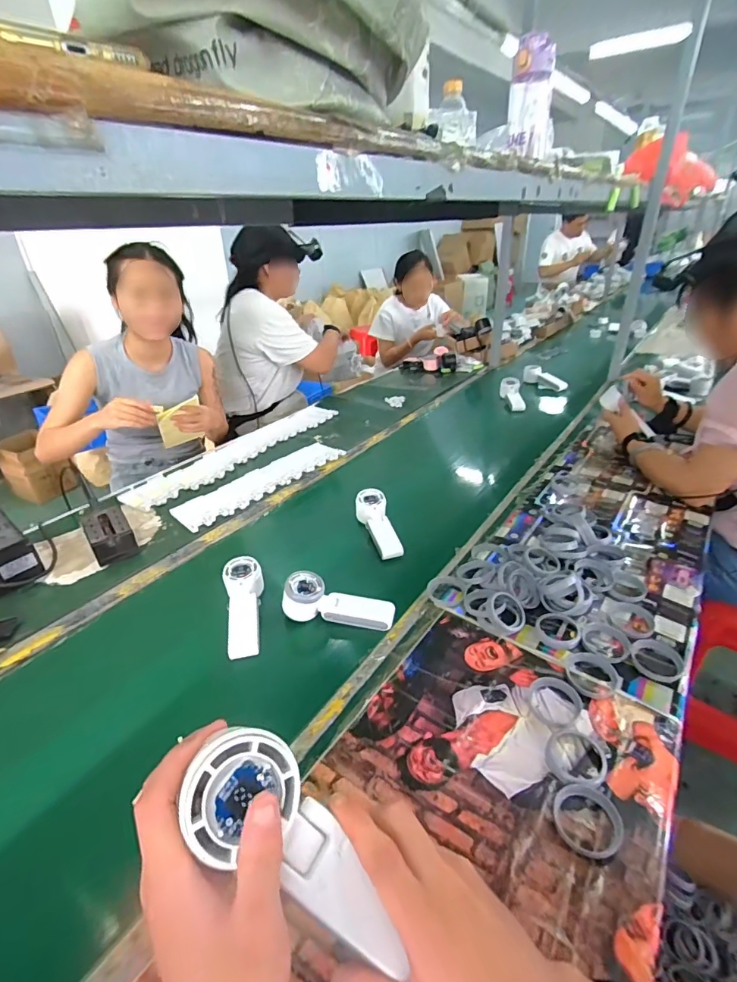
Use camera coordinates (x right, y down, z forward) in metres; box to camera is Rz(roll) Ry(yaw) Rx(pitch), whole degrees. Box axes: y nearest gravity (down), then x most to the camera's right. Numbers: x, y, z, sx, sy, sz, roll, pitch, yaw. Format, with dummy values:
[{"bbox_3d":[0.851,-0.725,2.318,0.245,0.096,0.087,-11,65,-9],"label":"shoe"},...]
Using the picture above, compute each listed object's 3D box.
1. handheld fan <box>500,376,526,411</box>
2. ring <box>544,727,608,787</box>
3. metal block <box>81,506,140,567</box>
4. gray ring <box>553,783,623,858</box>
[{"bbox_3d":[0.458,-0.301,1.438,0.065,0.047,0.169,-2,44,1],"label":"handheld fan"},{"bbox_3d":[0.221,0.280,0.486,0.059,0.011,0.062,-2,30,1],"label":"ring"},{"bbox_3d":[-0.470,0.076,0.830,0.068,0.073,0.081,-23,36,-31],"label":"metal block"},{"bbox_3d":[0.210,0.314,0.436,0.059,0.015,0.058,-2,30,1],"label":"gray ring"}]

